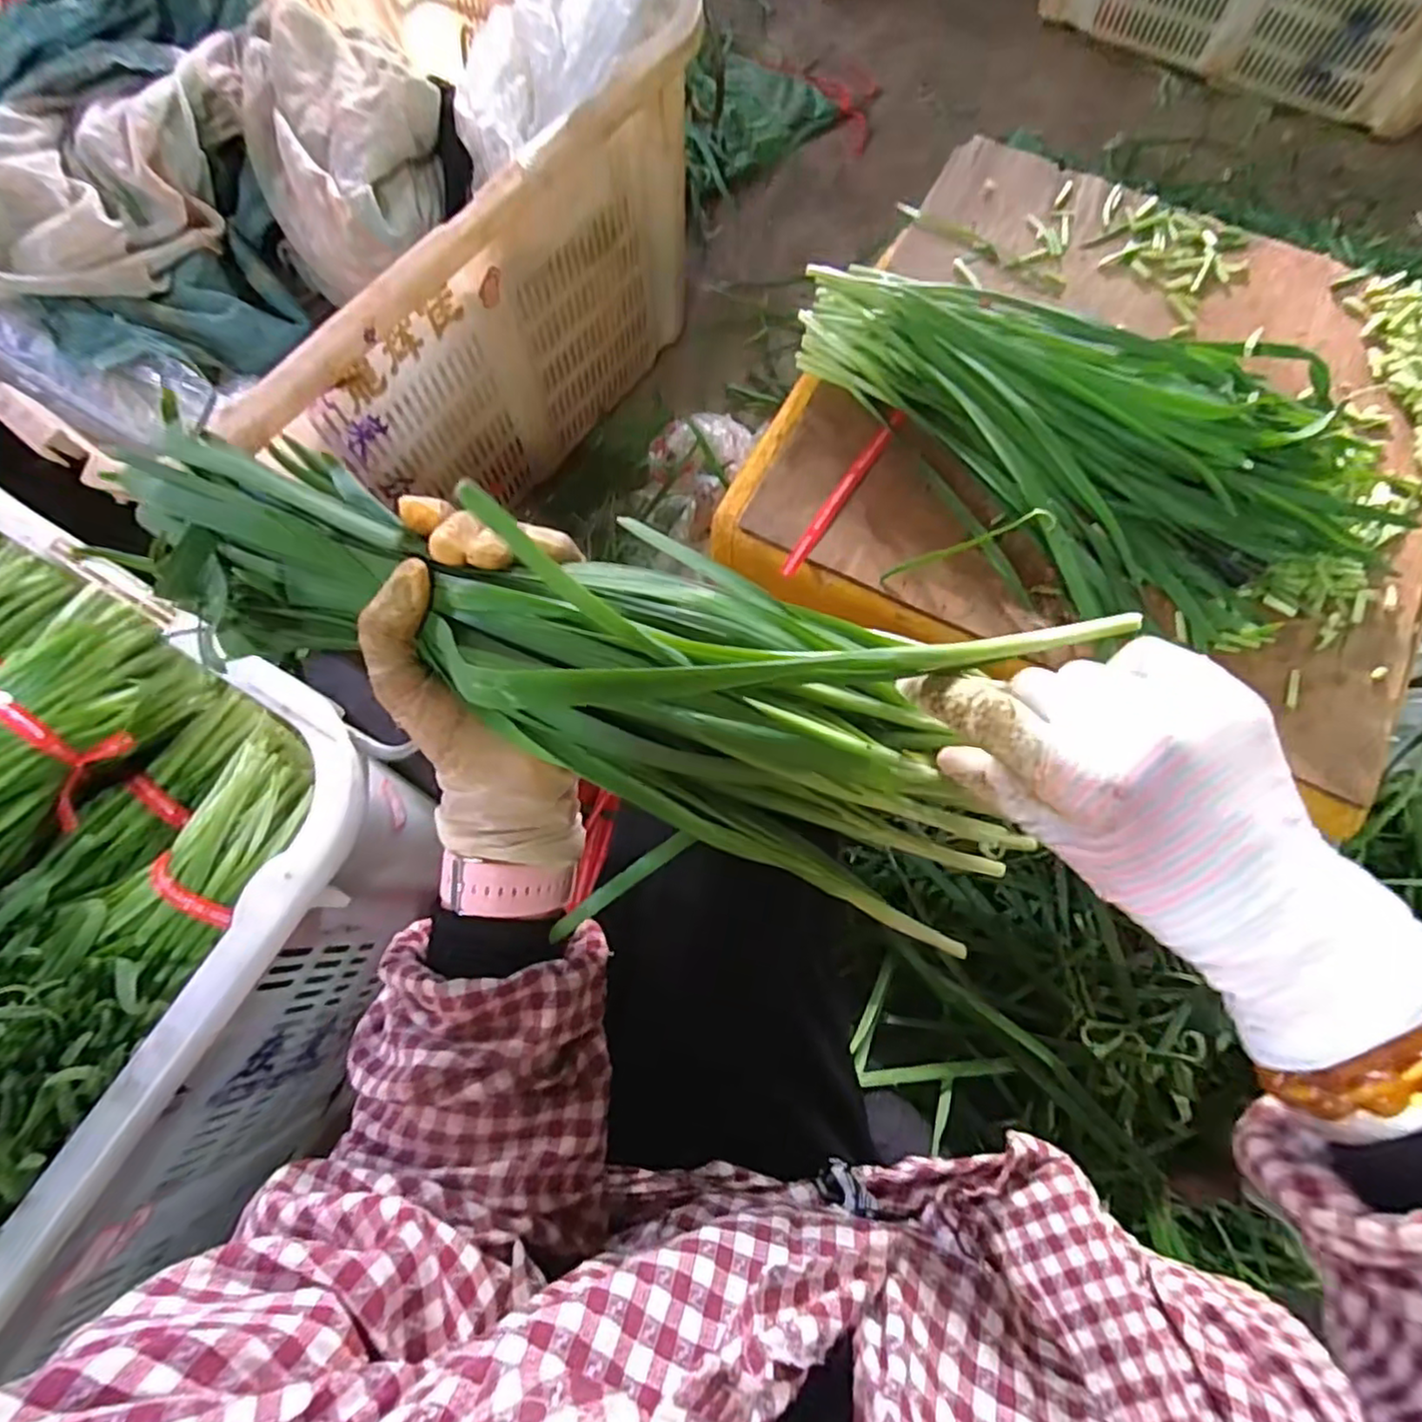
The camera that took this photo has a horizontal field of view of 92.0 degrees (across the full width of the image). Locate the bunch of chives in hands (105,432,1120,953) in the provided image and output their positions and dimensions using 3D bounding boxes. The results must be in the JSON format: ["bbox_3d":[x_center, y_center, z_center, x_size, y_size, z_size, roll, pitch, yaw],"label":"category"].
[{"bbox_3d":[-0.046,-0.027,0.284,0.395,0.104,0.115,20,74,0],"label":"bunch of chives in hands"}]

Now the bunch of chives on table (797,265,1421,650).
[{"bbox_3d":[0.306,-0.244,0.532,0.286,0.056,0.449,-41,76,-11],"label":"bunch of chives on table"}]

